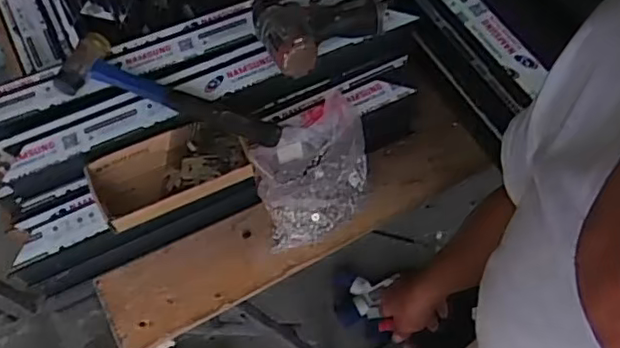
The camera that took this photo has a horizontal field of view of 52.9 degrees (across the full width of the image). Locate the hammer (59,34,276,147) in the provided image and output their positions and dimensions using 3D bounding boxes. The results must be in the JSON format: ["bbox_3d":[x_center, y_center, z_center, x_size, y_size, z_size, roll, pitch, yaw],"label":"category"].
[{"bbox_3d":[-0.179,-0.103,0.800,0.301,0.046,0.087,18,64,14],"label":"hammer"}]

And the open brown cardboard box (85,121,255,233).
[{"bbox_3d":[-0.179,0.002,0.810,0.196,0.047,0.098,-22,62,-7],"label":"open brown cardboard box"}]

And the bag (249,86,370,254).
[{"bbox_3d":[0.010,0.004,0.839,0.179,0.142,0.113,-39,65,-16],"label":"bag"}]

